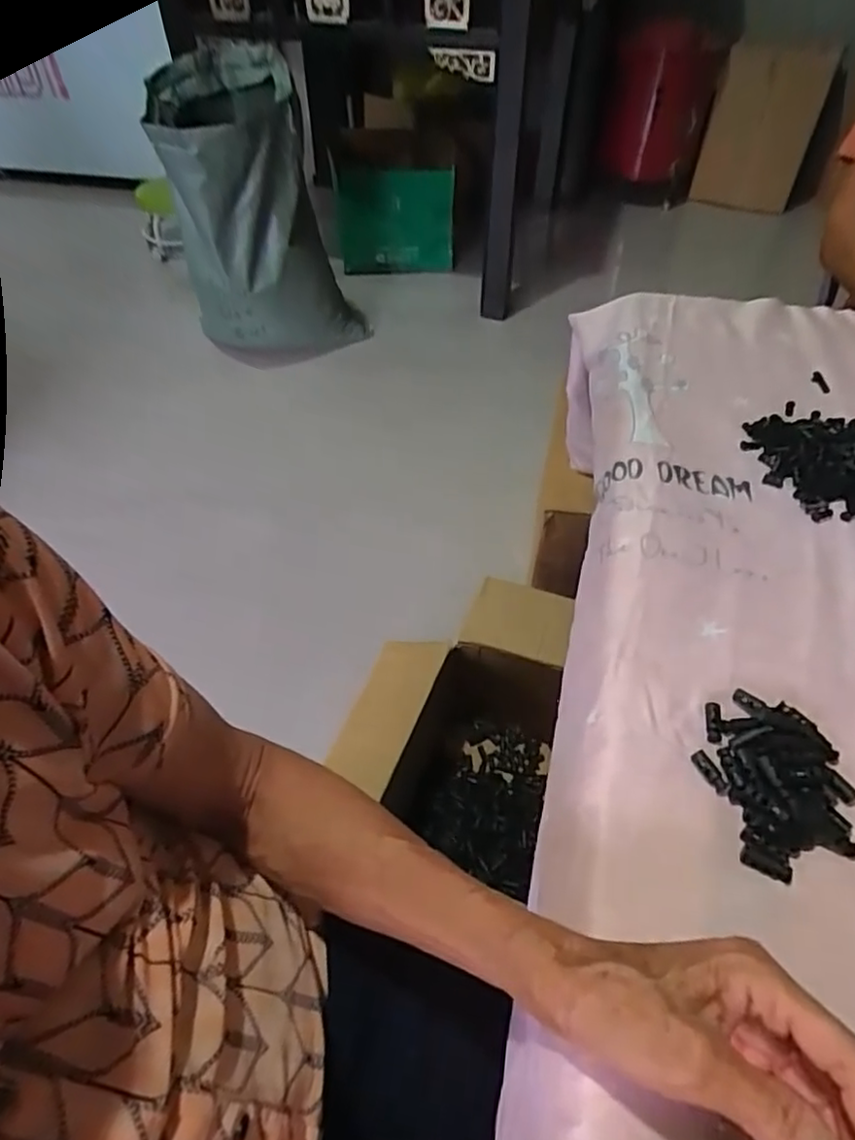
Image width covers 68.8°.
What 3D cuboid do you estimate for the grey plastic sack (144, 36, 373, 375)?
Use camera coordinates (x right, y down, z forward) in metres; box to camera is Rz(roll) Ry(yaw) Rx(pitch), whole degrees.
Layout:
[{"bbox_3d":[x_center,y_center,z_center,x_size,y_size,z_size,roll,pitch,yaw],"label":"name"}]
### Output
[{"bbox_3d":[-0.335,-0.713,1.329,0.364,0.591,0.273,-11,48,-9],"label":"grey plastic sack"}]

